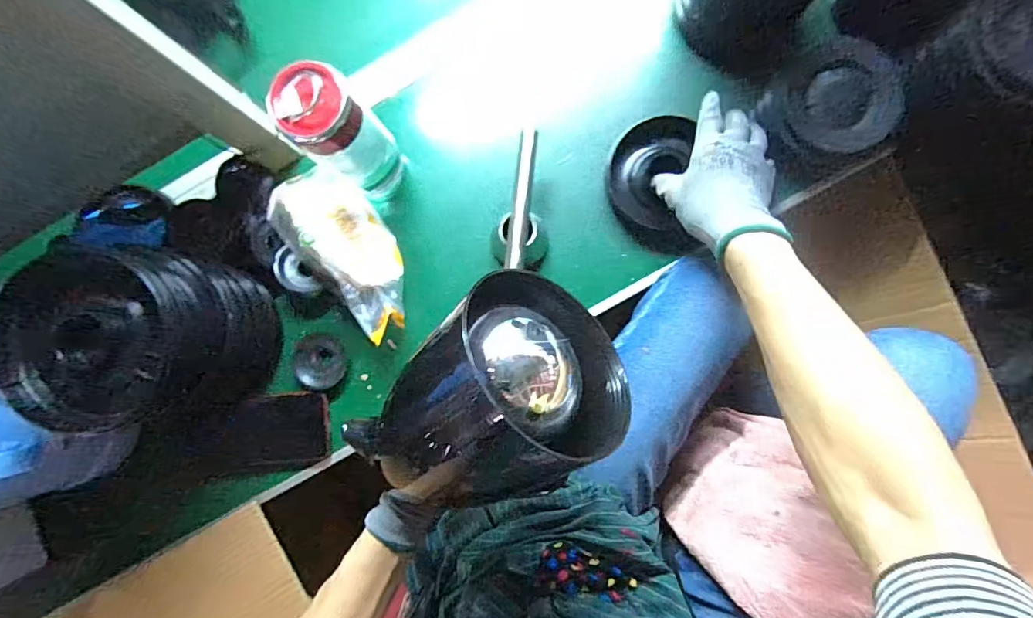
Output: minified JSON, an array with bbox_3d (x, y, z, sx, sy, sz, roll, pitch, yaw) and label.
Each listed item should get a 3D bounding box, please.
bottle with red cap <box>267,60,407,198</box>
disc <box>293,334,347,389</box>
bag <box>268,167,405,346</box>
[{"bbox_3d":[-0.157,-0.158,0.461,0.064,0.180,0.054,-45,84,1],"label":"bottle with red cap"},{"bbox_3d":[-0.218,0.056,0.534,0.062,0.012,0.055,30,89,6],"label":"disc"},{"bbox_3d":[-0.176,-0.061,0.517,0.091,0.059,0.191,-40,85,1],"label":"bag"}]

